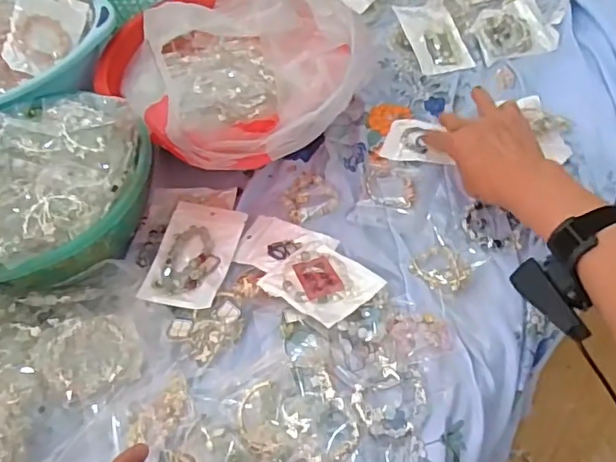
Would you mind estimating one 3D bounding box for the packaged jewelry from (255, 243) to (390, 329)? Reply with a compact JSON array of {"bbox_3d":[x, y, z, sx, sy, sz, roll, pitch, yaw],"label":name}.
[{"bbox_3d":[0.013,0.049,0.530,0.095,0.021,0.075,33,62,28],"label":"packaged jewelry"}]

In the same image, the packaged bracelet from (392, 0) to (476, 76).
[{"bbox_3d":[0.171,-0.275,0.767,0.081,0.029,0.150,-13,51,-5],"label":"packaged bracelet"}]

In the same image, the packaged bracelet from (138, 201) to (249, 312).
[{"bbox_3d":[-0.115,0.022,0.574,0.075,0.017,0.128,5,52,10],"label":"packaged bracelet"}]

